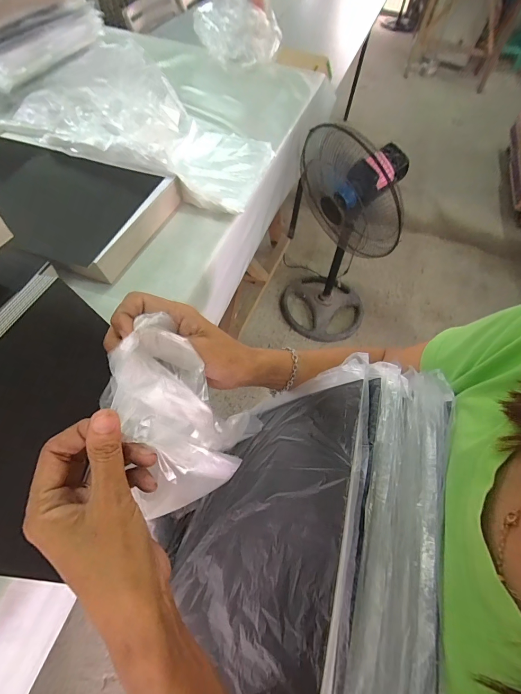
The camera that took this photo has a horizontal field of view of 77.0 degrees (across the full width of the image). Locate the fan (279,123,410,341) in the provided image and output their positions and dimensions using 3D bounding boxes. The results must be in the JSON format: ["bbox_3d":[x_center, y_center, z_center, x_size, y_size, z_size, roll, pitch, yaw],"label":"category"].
[{"bbox_3d":[0.307,-0.400,1.248,0.392,0.829,0.374,27,60,12],"label":"fan"}]

